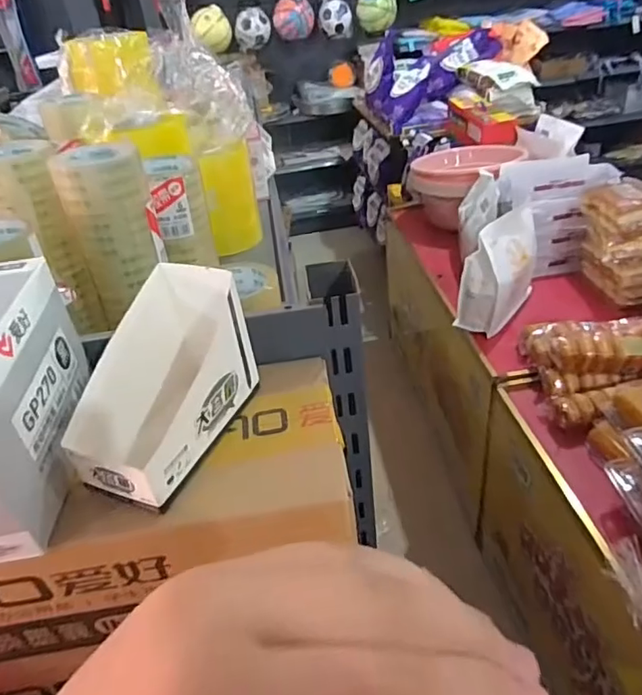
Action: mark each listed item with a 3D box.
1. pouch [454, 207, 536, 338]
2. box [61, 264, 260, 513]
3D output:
[{"bbox_3d":[0.519,-0.233,1.539,0.116,0.275,0.365,18,43,30],"label":"pouch"},{"bbox_3d":[-0.109,0.021,0.358,0.080,0.094,0.132,11,40,23],"label":"box"}]

